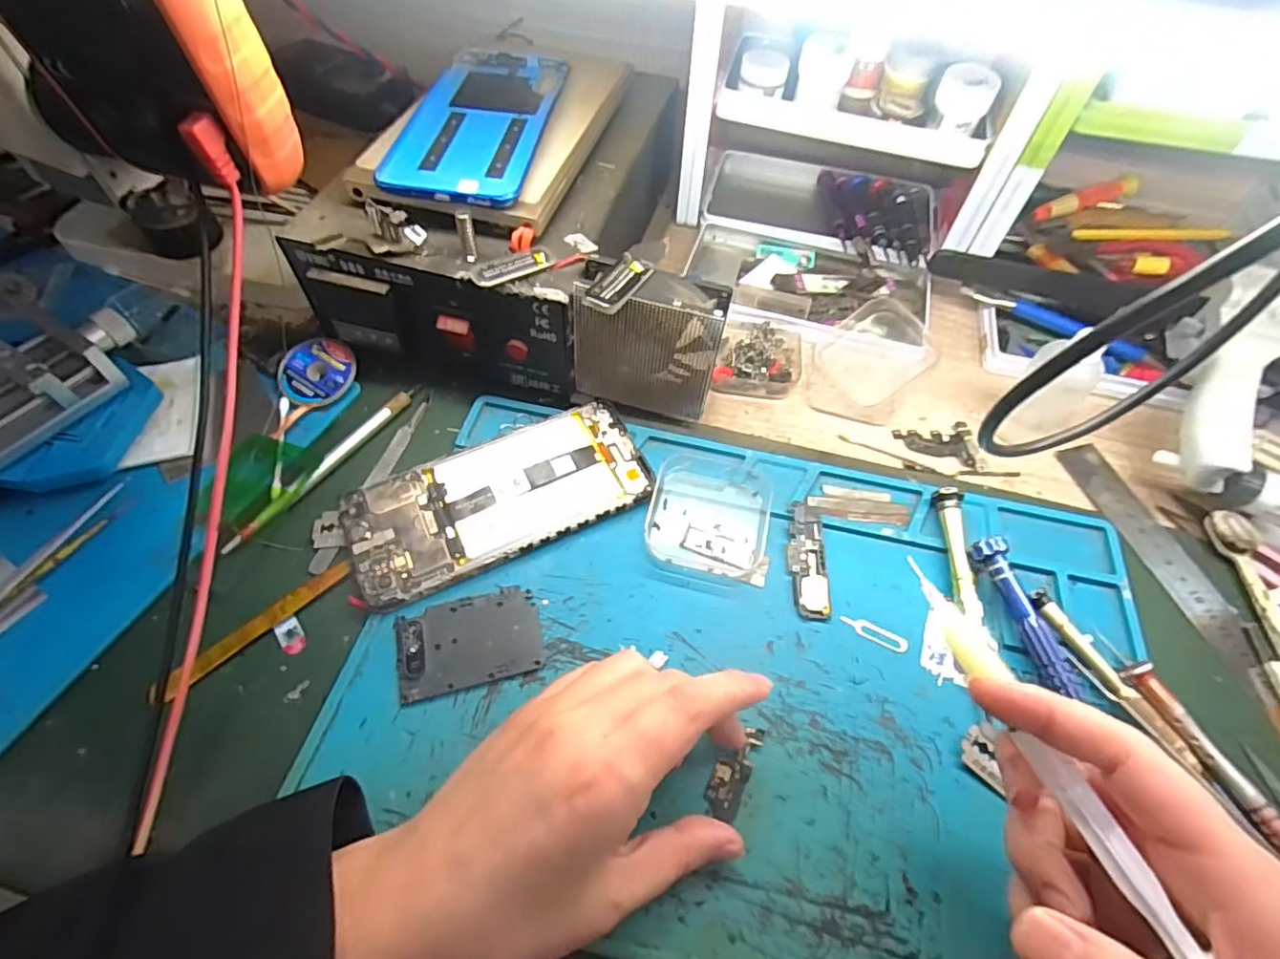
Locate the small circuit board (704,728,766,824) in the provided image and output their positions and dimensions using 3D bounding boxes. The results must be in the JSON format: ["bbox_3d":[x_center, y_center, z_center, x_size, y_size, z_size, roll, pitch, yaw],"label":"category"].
[{"bbox_3d":[0.042,0.127,0.258,0.017,0.004,0.039,31,62,16],"label":"small circuit board"}]

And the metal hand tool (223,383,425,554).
[{"bbox_3d":[-0.176,-0.011,0.333,0.011,0.006,0.133,29,62,15],"label":"metal hand tool"}]

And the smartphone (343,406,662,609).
[{"bbox_3d":[-0.076,0.008,0.322,0.160,0.011,0.069,-23,62,-15],"label":"smartphone"}]

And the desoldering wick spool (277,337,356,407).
[{"bbox_3d":[-0.199,-0.065,0.365,0.043,0.017,0.043,1,58,-1],"label":"desoldering wick spool"}]

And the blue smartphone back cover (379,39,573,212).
[{"bbox_3d":[-0.093,-0.213,0.350,0.076,0.006,0.172,8,56,1],"label":"blue smartphone back cover"}]

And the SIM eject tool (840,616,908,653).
[{"bbox_3d":[0.117,0.076,0.295,0.034,0.004,0.009,24,61,12],"label":"SIM eject tool"}]

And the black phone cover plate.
[{"bbox_3d":[-0.082,0.077,0.284,0.066,0.004,0.043,-13,60,-10],"label":"black phone cover plate"}]

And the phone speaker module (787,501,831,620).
[{"bbox_3d":[0.089,0.042,0.314,0.020,0.004,0.065,4,58,1],"label":"phone speaker module"}]

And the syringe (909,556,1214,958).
[{"bbox_3d":[0.136,0.086,0.210,0.011,0.010,0.136,-14,52,-10],"label":"syringe"}]

